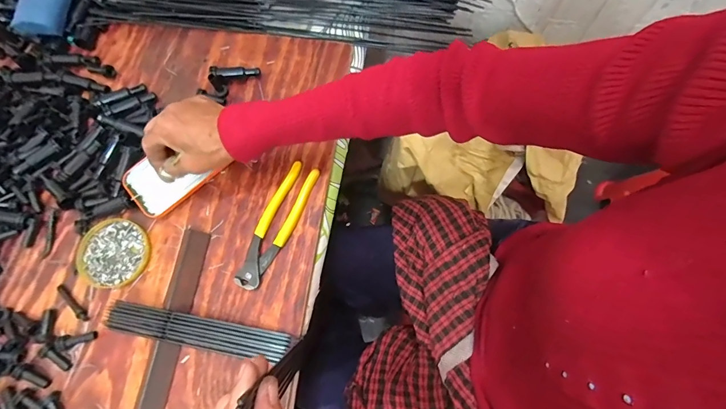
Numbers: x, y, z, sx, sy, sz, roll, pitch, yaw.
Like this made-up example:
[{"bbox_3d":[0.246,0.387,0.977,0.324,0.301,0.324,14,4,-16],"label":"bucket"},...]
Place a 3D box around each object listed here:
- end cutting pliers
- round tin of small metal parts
[{"bbox_3d":[-0.106,0.024,0.440,0.040,0.015,0.164,25,78,8],"label":"end cutting pliers"},{"bbox_3d":[-0.313,0.059,0.444,0.088,0.008,0.082,0,76,2],"label":"round tin of small metal parts"}]

